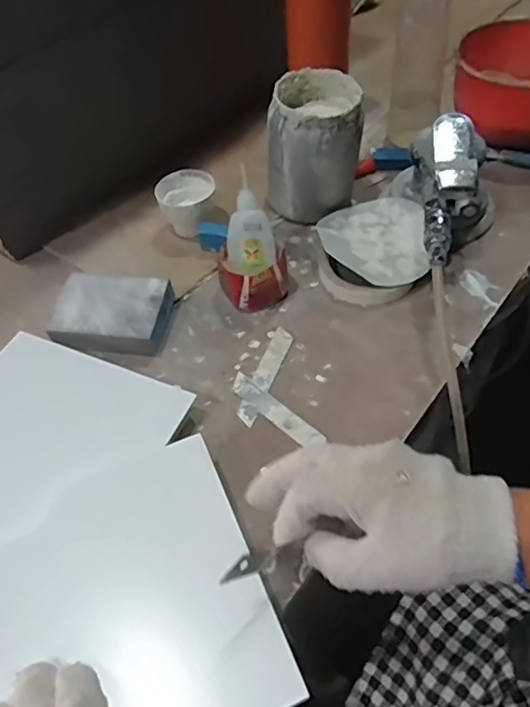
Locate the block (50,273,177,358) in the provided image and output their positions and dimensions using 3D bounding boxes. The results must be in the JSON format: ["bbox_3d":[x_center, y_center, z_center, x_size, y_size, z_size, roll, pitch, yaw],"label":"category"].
[{"bbox_3d":[-0.136,-0.034,0.507,0.097,0.030,0.071,4,53,7],"label":"block"}]

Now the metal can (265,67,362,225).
[{"bbox_3d":[0.048,-0.208,0.572,0.090,0.122,0.090,0,52,4],"label":"metal can"}]

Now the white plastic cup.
[{"bbox_3d":[-0.079,-0.155,0.589,0.060,0.045,0.064,-2,52,3],"label":"white plastic cup"}]

